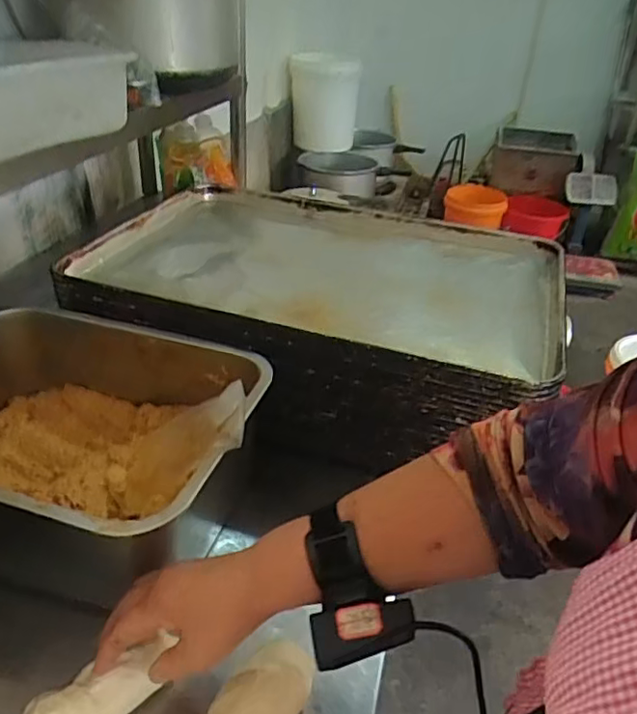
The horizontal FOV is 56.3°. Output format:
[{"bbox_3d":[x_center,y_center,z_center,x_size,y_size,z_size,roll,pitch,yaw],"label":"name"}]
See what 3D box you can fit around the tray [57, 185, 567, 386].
[{"bbox_3d":[0.021,-0.115,0.805,0.594,0.055,0.419,12,34,14],"label":"tray"}]

